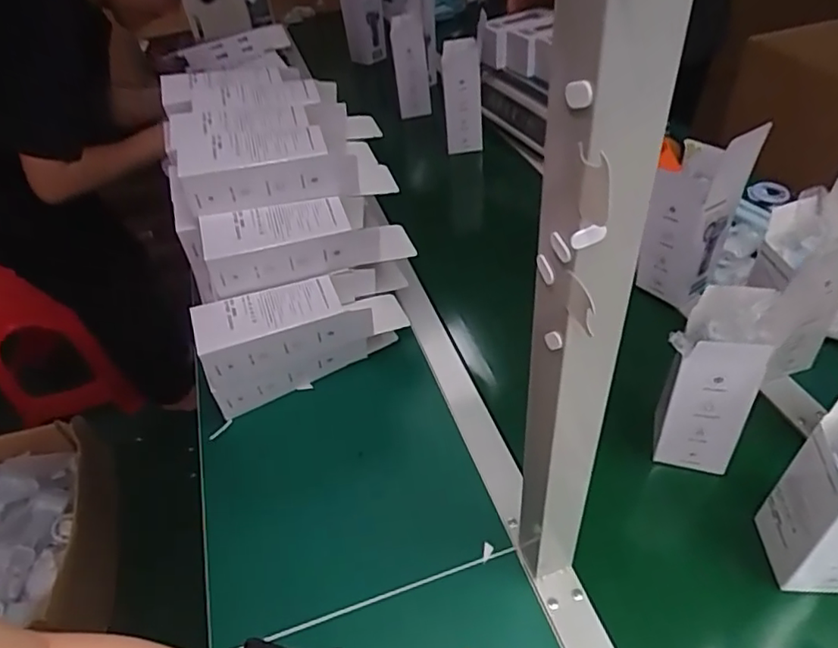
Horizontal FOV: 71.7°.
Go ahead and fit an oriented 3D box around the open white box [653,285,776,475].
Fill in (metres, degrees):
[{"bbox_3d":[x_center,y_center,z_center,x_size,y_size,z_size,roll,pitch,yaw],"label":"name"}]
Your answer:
[{"bbox_3d":[0.287,0.059,0.578,0.077,0.184,0.079,13,45,20],"label":"open white box"}]

